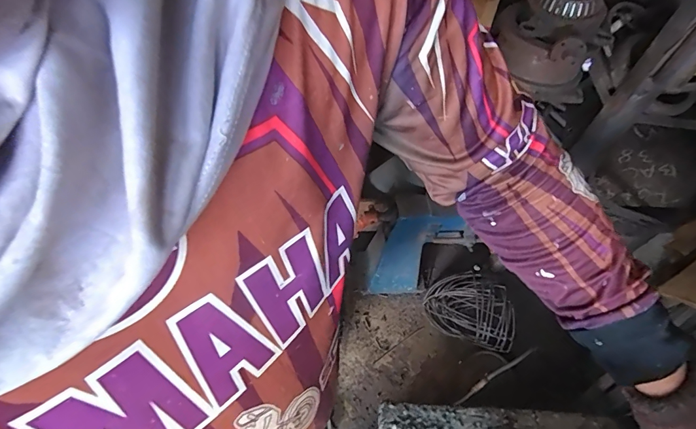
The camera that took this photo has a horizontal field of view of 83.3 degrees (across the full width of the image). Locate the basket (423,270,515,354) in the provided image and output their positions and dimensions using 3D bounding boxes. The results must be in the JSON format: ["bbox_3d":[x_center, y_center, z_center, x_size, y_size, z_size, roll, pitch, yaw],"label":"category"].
[{"bbox_3d":[0.423,0.317,1.347,0.301,0.133,0.206,20,57,10],"label":"basket"}]

